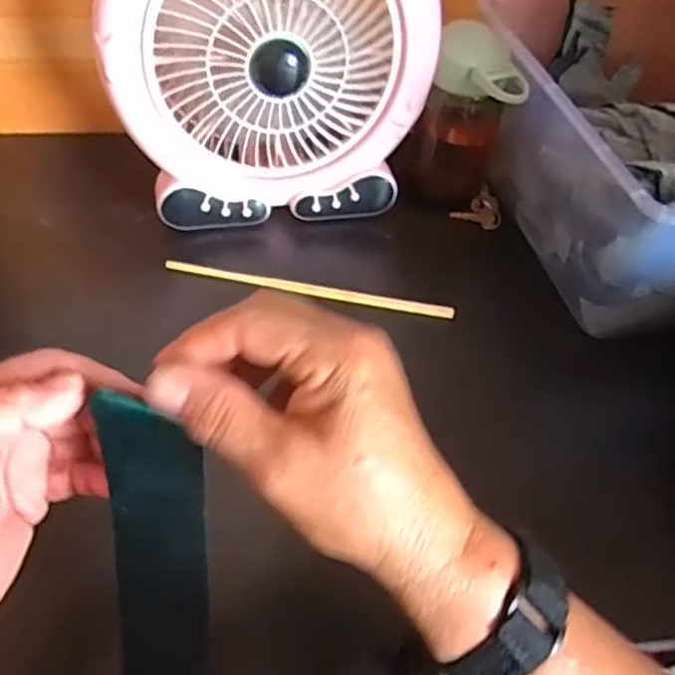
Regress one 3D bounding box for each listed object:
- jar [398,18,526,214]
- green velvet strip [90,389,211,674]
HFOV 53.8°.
[{"bbox_3d":[0.106,-0.179,0.561,0.086,0.137,0.066,20,51,12],"label":"jar"},{"bbox_3d":[-0.079,0.103,0.293,0.043,0.168,0.012,4,27,2],"label":"green velvet strip"}]

